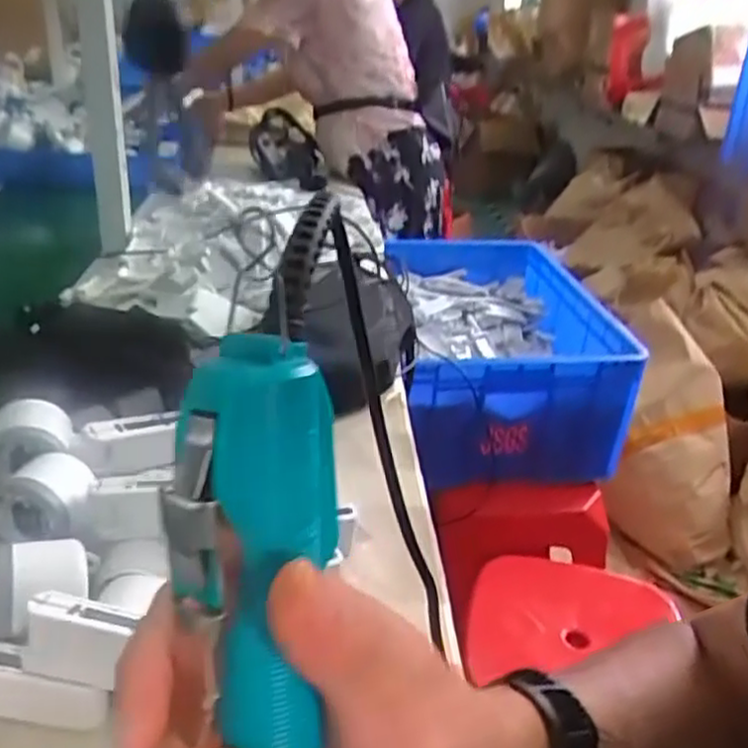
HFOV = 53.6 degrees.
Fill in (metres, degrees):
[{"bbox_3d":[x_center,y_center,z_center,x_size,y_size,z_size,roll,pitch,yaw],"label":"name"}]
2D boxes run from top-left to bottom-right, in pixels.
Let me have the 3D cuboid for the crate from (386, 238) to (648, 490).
[{"bbox_3d":[0.206,-0.051,1.329,0.349,0.204,0.554,2,27,-6],"label":"crate"}]

